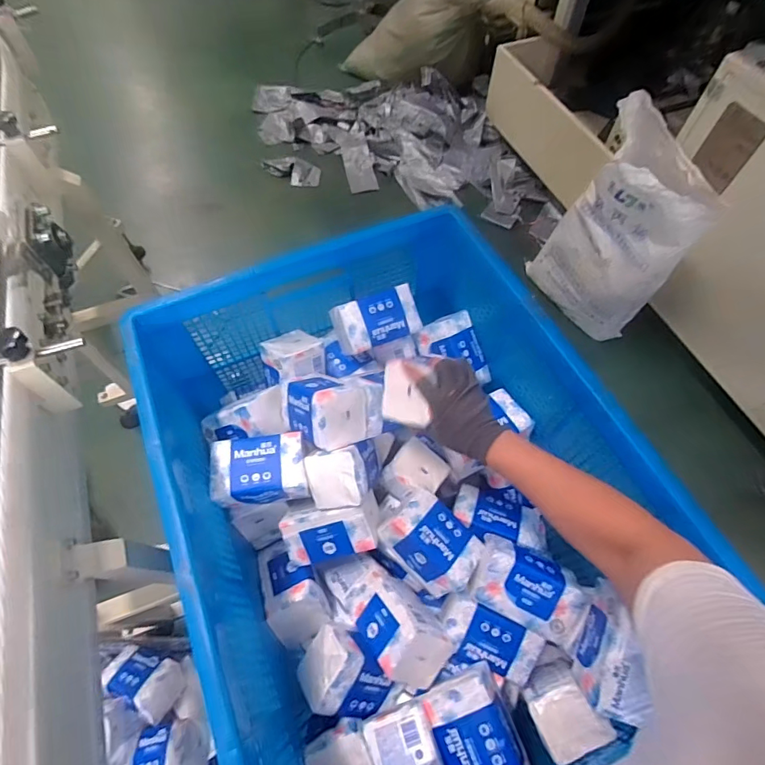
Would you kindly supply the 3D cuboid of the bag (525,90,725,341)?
[{"bbox_3d":[0.789,-0.491,1.569,0.144,0.724,0.486,-18,64,-9],"label":"bag"}]

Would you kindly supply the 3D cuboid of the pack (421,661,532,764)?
[{"bbox_3d":[0.124,0.466,0.581,0.101,0.053,0.146,-21,65,-10],"label":"pack"}]

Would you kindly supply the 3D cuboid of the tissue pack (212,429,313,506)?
[{"bbox_3d":[-0.191,0.140,0.701,0.143,0.062,0.096,-7,63,-3],"label":"tissue pack"}]

